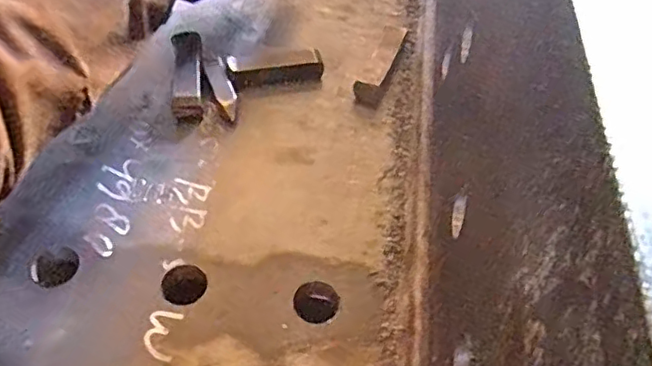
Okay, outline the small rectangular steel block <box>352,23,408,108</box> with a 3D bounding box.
[{"bbox_3d":[0.042,-0.089,0.456,0.019,0.024,0.072,19,51,12],"label":"small rectangular steel block"}]

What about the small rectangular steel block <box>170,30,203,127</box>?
[{"bbox_3d":[-0.101,-0.078,0.437,0.021,0.021,0.079,-3,50,-7],"label":"small rectangular steel block"}]

